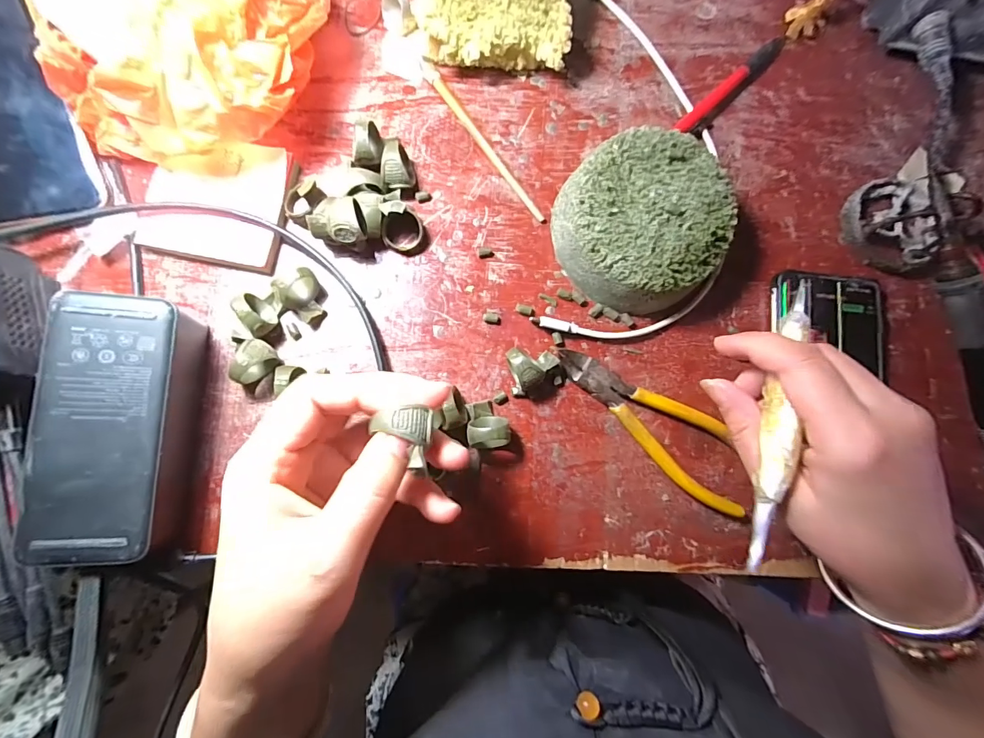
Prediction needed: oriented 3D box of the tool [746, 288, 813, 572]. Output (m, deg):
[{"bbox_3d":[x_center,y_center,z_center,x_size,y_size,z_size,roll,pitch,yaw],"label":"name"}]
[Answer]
[{"bbox_3d":[0.147,0.026,0.218,0.011,0.014,0.145,16,80,-4],"label":"tool"}]

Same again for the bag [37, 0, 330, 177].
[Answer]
[{"bbox_3d":[-0.172,-0.201,0.251,0.138,0.072,0.160,19,83,-4],"label":"bag"}]

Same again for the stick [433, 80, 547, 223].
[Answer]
[{"bbox_3d":[-0.001,-0.148,0.296,0.005,0.004,0.119,-37,89,-8],"label":"stick"}]

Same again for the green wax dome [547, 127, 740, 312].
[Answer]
[{"bbox_3d":[0.096,-0.090,0.277,0.100,0.046,0.103,1,84,-6],"label":"green wax dome"}]

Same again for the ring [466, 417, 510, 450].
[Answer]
[{"bbox_3d":[-0.002,0.039,0.262,0.025,0.028,0.019,-7,85,-7],"label":"ring"}]

